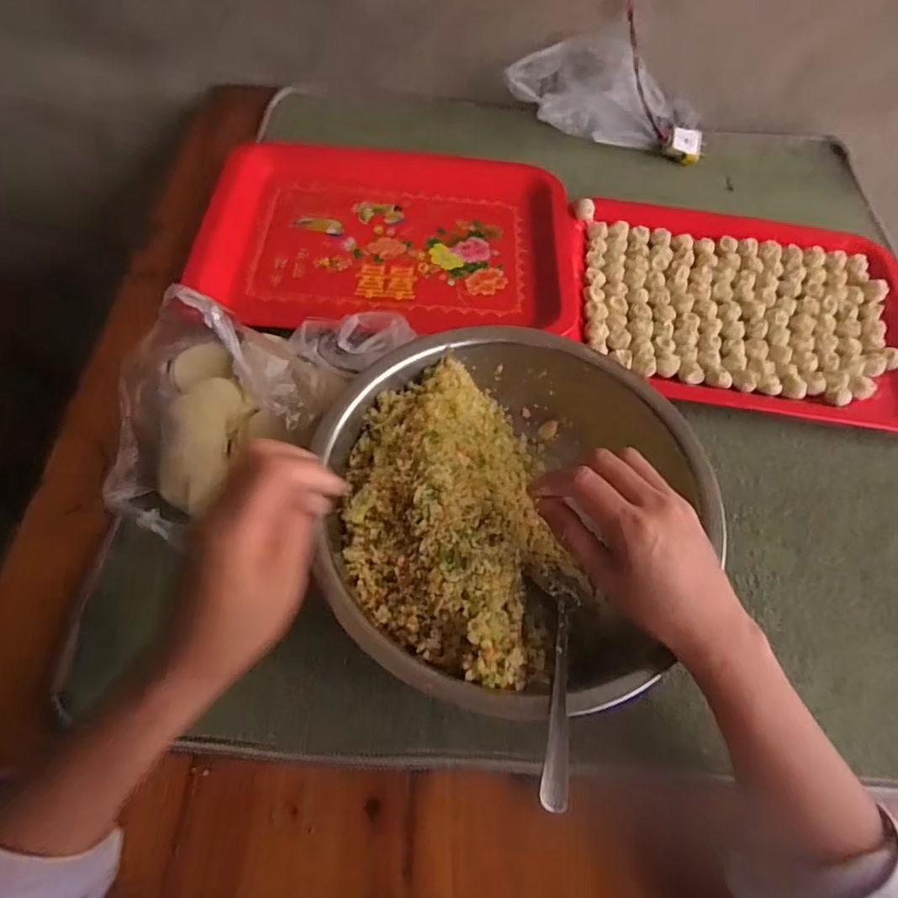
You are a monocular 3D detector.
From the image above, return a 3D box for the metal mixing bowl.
[{"bbox_3d":[0.036,0.039,0.421,0.263,0.076,0.272,1,62,-2],"label":"metal mixing bowl"}]

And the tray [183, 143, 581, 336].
[{"bbox_3d":[-0.059,-0.240,0.615,0.373,0.033,0.290,4,62,-1],"label":"tray"}]

